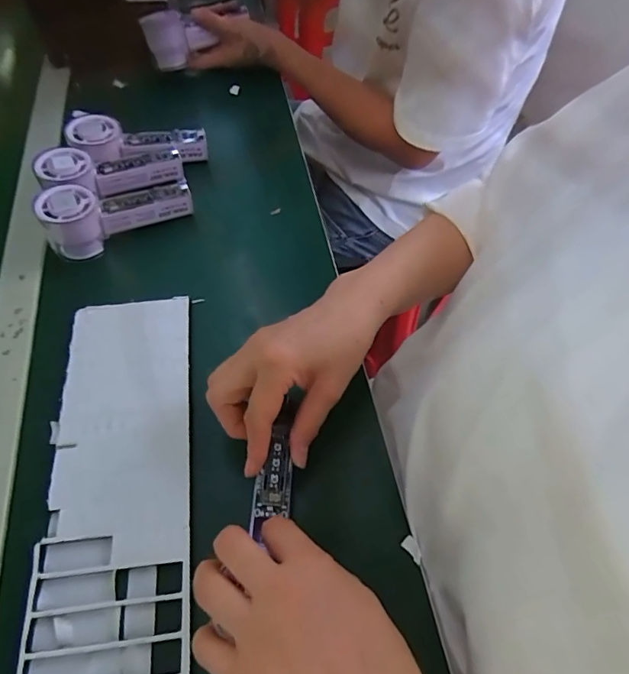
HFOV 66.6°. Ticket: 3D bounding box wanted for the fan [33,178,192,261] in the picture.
[{"bbox_3d":[-0.209,-0.134,0.514,0.152,0.059,0.056,-23,59,-26],"label":"fan"}]

